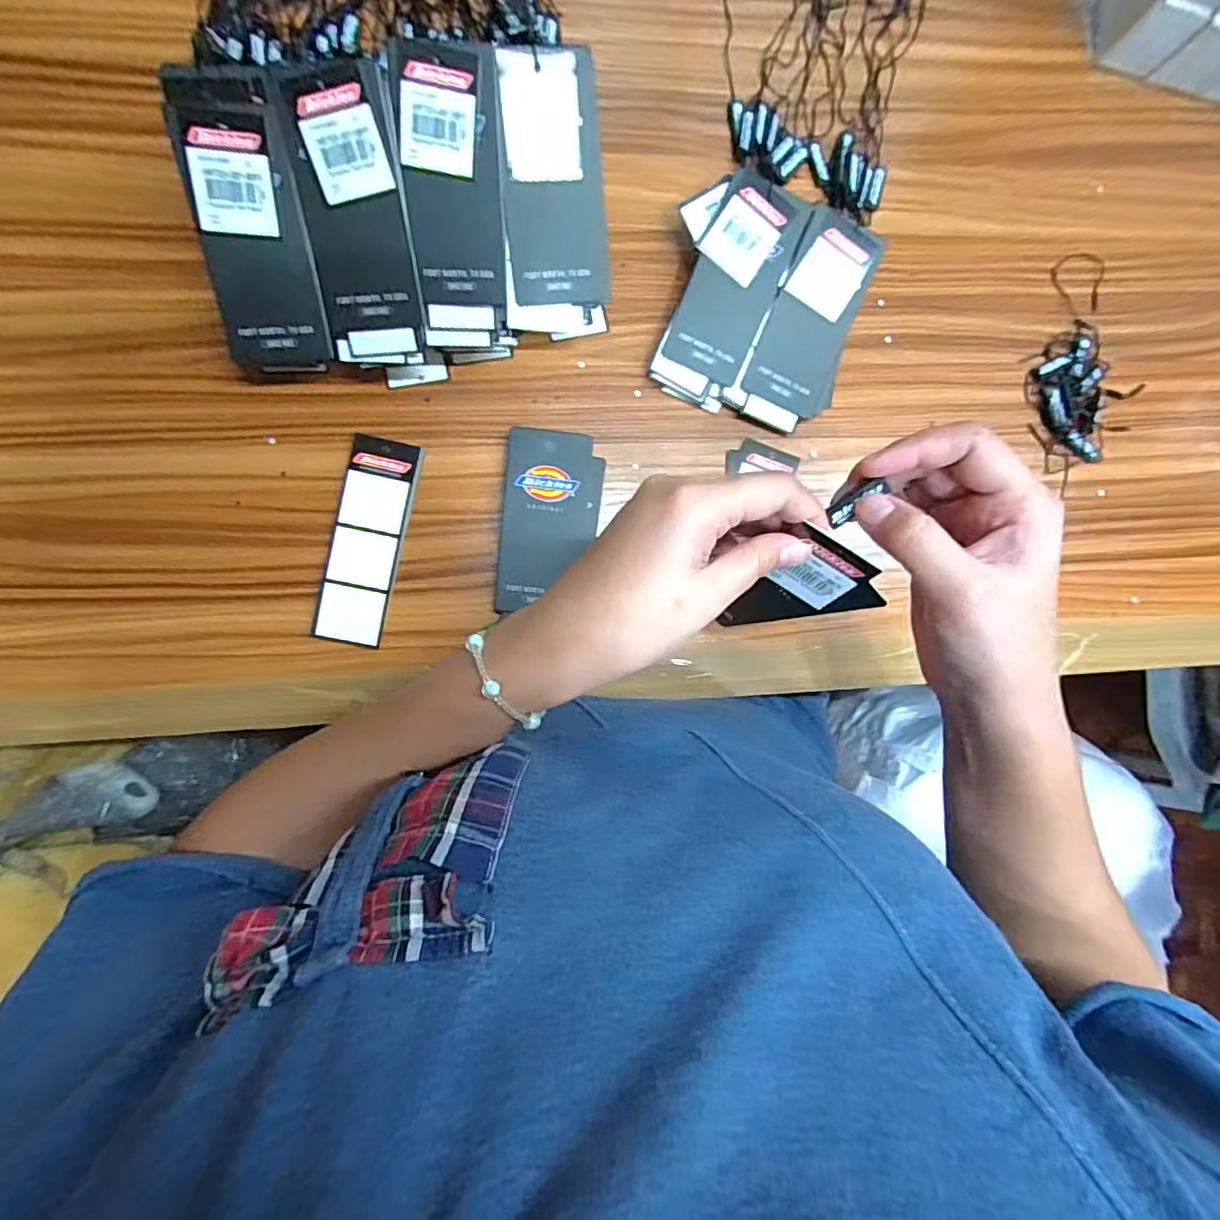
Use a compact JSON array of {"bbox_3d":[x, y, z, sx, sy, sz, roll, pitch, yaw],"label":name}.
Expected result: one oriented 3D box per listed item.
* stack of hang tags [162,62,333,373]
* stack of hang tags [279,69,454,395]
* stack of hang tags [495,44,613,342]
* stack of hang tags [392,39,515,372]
[{"bbox_3d":[-0.177,-0.191,0.292,0.047,0.031,0.127,-5,116,-6],"label":"stack of hang tags"},{"bbox_3d":[-0.126,-0.189,0.298,0.051,0.023,0.136,-8,121,-6],"label":"stack of hang tags"},{"bbox_3d":[-0.030,-0.215,0.307,0.058,0.032,0.126,-5,125,-6],"label":"stack of hang tags"},{"bbox_3d":[-0.079,-0.206,0.301,0.047,0.027,0.136,-3,119,-6],"label":"stack of hang tags"}]

